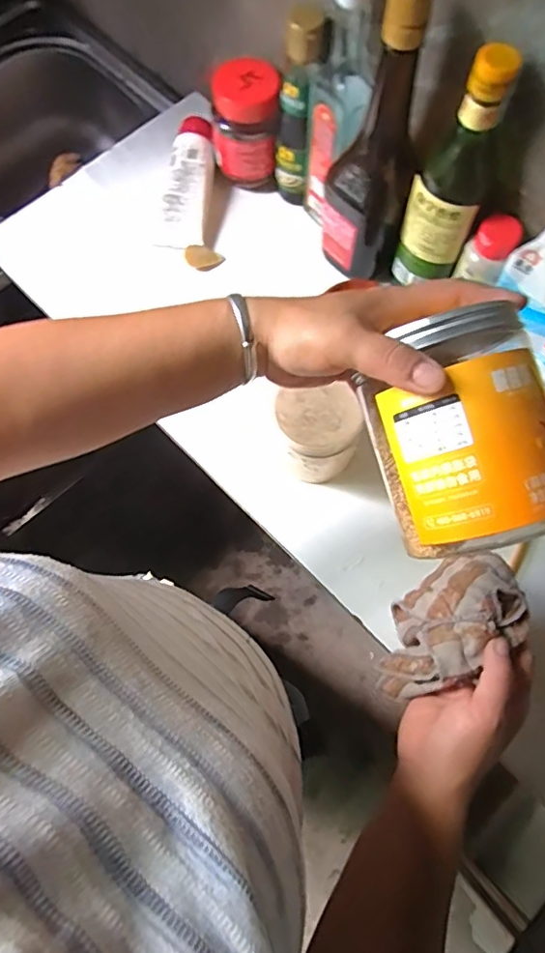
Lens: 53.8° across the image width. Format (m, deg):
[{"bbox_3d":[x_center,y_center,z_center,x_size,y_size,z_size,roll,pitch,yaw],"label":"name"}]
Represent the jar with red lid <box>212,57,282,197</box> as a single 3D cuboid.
[{"bbox_3d":[-0.031,-0.409,0.633,0.076,0.108,0.072,0,74,-1],"label":"jar with red lid"}]

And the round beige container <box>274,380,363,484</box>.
[{"bbox_3d":[0.043,-0.037,0.513,0.077,0.095,0.065,-8,74,-3],"label":"round beige container"}]

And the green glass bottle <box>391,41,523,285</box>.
[{"bbox_3d":[0.160,-0.262,0.483,0.055,0.201,0.054,3,74,0],"label":"green glass bottle"}]

